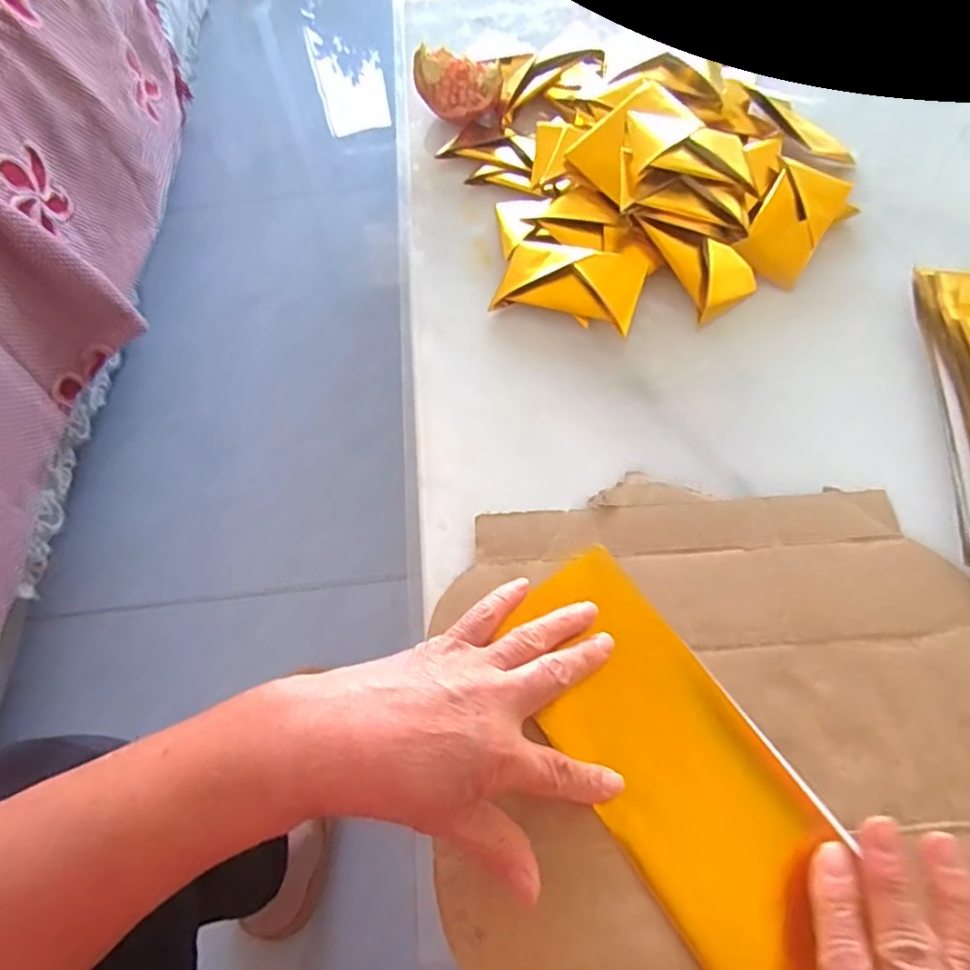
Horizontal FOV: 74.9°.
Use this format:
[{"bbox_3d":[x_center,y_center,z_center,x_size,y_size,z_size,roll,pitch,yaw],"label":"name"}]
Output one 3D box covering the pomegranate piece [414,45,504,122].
[{"bbox_3d":[-0.027,-0.356,0.574,0.082,0.047,0.046,17,63,12],"label":"pomegranate piece"}]

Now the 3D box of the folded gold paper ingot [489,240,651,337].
[{"bbox_3d":[0.064,-0.151,0.473,0.103,0.016,0.060,16,81,15],"label":"folded gold paper ingot"}]

